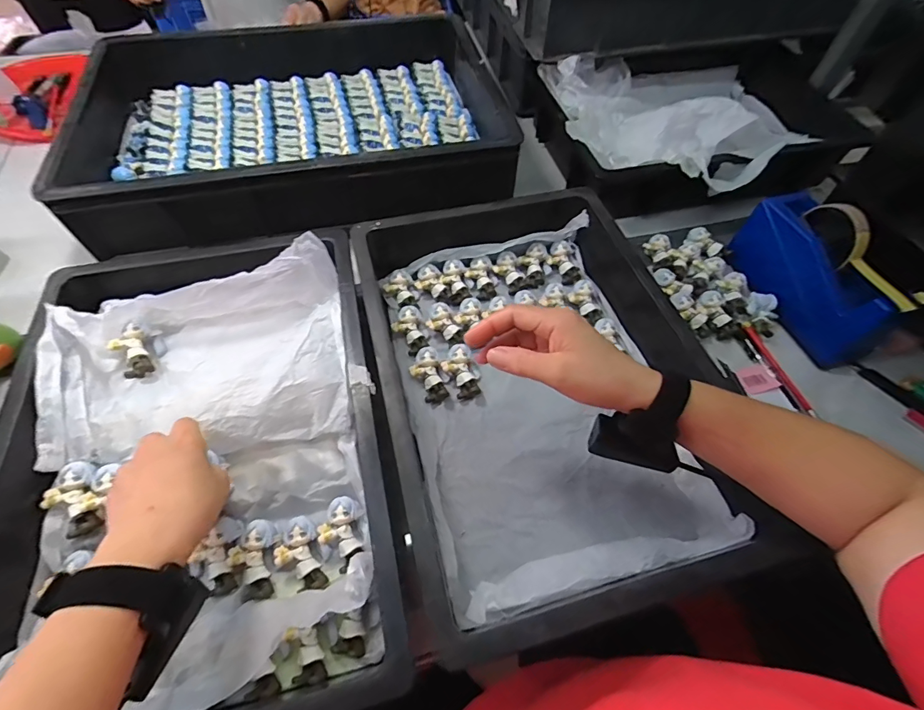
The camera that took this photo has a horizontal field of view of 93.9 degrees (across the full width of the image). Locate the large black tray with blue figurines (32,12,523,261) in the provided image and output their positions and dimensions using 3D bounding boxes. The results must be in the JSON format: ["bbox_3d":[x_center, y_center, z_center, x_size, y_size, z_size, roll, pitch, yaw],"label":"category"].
[{"bbox_3d":[-0.253,-0.375,0.680,0.582,0.098,0.422,-11,58,-9],"label":"large black tray with blue figurines"}]

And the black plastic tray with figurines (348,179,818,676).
[{"bbox_3d":[0.075,0.023,0.454,0.316,0.090,0.440,-13,59,-11],"label":"black plastic tray with figurines"}]

